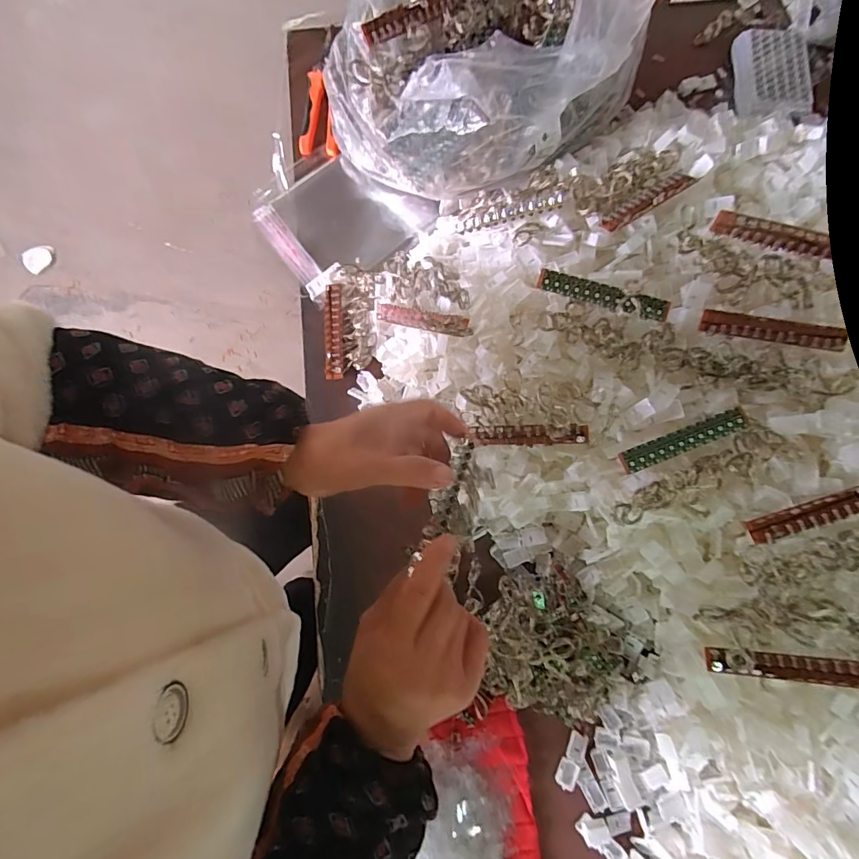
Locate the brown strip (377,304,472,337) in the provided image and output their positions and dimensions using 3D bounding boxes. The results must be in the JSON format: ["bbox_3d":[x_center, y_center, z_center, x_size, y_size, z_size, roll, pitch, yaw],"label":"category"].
[{"bbox_3d":[-0.011,-0.127,0.519,0.133,0.007,0.020,19,96,32],"label":"brown strip"}]

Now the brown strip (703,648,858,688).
[{"bbox_3d":[0.319,0.212,0.400,0.124,0.022,0.021,-4,79,20],"label":"brown strip"}]

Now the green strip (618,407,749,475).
[{"bbox_3d":[0.237,0.011,0.421,0.125,0.012,0.021,-21,80,-4],"label":"green strip"}]

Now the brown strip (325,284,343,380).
[{"bbox_3d":[-0.125,-0.127,0.587,0.022,0.013,0.126,-2,79,-1],"label":"brown strip"}]

